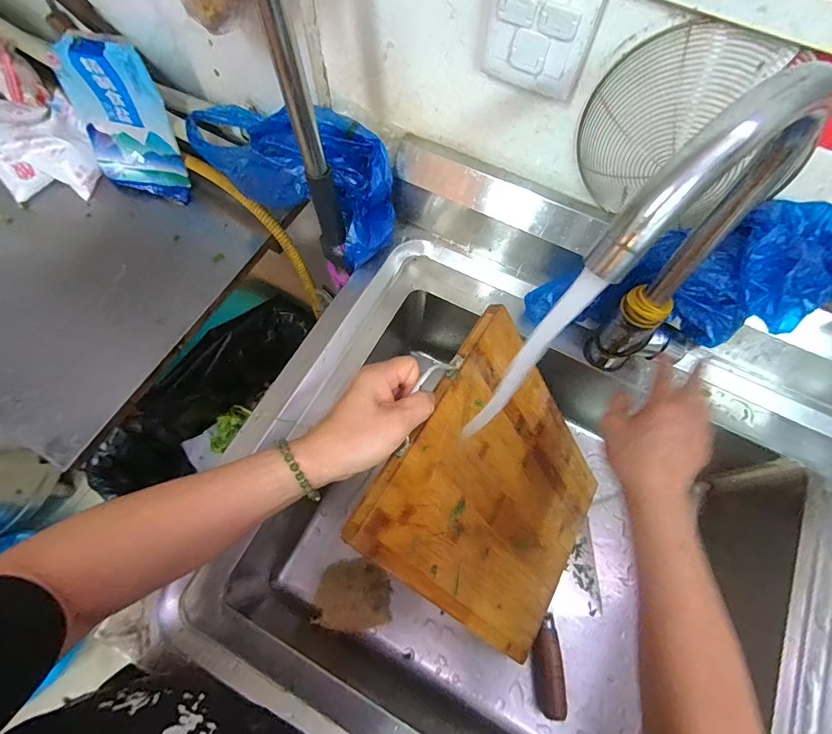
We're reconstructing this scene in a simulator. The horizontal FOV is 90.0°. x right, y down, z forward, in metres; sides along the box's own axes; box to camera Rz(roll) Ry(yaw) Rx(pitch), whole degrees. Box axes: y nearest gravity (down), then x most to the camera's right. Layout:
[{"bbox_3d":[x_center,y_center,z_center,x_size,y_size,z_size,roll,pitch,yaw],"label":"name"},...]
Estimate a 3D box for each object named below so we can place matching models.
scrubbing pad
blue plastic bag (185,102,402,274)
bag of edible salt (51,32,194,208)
[{"bbox_3d":[-0.076,0.287,0.529,0.094,0.058,0.081,8,67,2],"label":"scrubbing pad"},{"bbox_3d":[-0.151,-0.250,0.509,0.275,0.107,0.107,33,70,12],"label":"blue plastic bag"},{"bbox_3d":[-0.382,-0.316,0.540,0.113,0.179,0.026,11,50,3],"label":"bag of edible salt"}]

